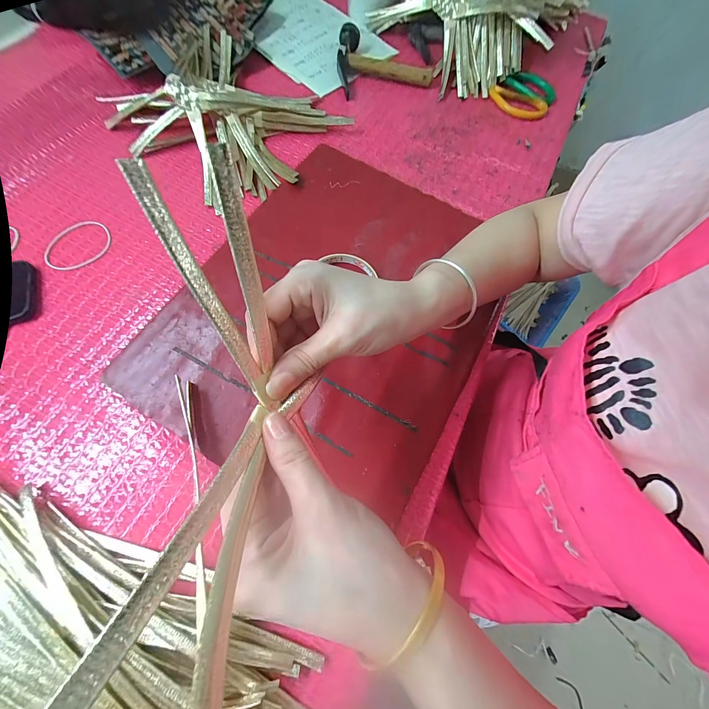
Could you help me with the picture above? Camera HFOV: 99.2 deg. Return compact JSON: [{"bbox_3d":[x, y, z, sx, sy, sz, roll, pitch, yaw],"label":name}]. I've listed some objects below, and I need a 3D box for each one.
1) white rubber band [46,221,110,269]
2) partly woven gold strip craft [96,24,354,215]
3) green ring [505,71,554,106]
[{"bbox_3d":[-0.322,-0.129,0.354,0.063,0.004,0.073,10,70,2],"label":"white rubber band"},{"bbox_3d":[-0.174,-0.335,0.406,0.284,0.047,0.232,36,73,11],"label":"partly woven gold strip craft"},{"bbox_3d":[0.288,-0.436,0.487,0.082,0.015,0.047,24,71,7],"label":"green ring"}]

